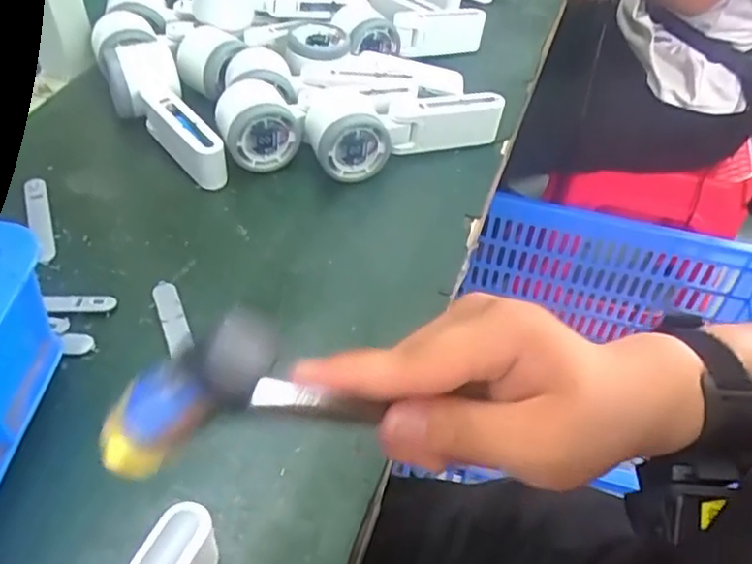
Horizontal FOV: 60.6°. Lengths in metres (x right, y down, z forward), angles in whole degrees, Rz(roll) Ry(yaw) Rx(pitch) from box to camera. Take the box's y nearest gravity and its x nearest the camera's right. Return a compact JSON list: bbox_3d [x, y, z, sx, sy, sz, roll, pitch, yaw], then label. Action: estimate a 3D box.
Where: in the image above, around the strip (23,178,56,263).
[{"bbox_3d":[-0.247,-0.047,0.470,0.017,0.006,0.094,-17,49,-18],"label":"strip"}]

